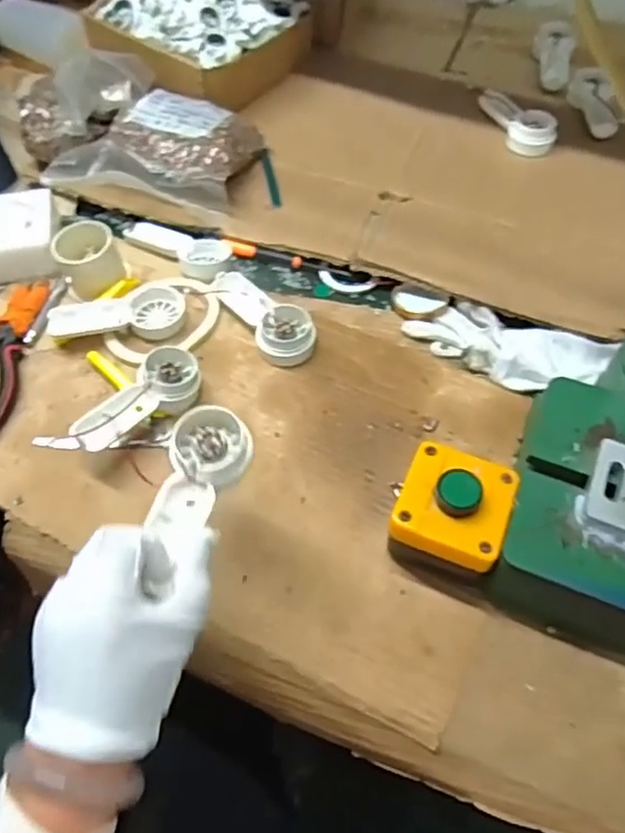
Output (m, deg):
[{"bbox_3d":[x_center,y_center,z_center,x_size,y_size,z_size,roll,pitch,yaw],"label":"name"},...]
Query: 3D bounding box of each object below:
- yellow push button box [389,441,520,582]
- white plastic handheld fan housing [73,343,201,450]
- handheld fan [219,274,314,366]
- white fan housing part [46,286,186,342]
[{"bbox_3d":[0.090,0.066,0.417,0.068,0.067,0.073,19,57,12],"label":"yellow push button box"},{"bbox_3d":[-0.133,-0.011,0.487,0.041,0.038,0.109,39,66,22],"label":"white plastic handheld fan housing"},{"bbox_3d":[-0.039,-0.089,0.542,0.047,0.022,0.109,-28,60,-15],"label":"handheld fan"},{"bbox_3d":[-0.167,-0.089,0.546,0.108,0.026,0.043,-5,57,0],"label":"white fan housing part"}]

